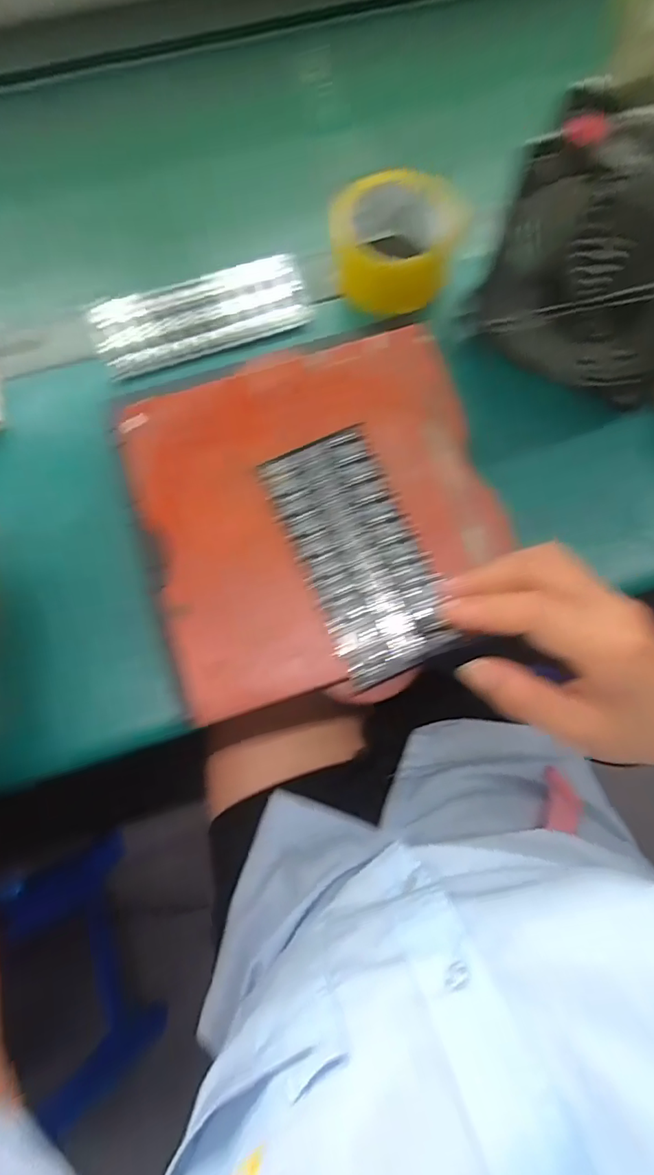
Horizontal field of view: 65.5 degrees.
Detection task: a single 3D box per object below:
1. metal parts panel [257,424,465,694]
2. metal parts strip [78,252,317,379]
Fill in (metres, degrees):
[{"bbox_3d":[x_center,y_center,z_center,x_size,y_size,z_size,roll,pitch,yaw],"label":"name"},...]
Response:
[{"bbox_3d":[0.021,-0.024,0.336,0.078,0.006,0.164,-20,78,-5],"label":"metal parts panel"},{"bbox_3d":[-0.104,-0.227,0.421,0.171,0.011,0.075,-19,74,-5],"label":"metal parts strip"}]

